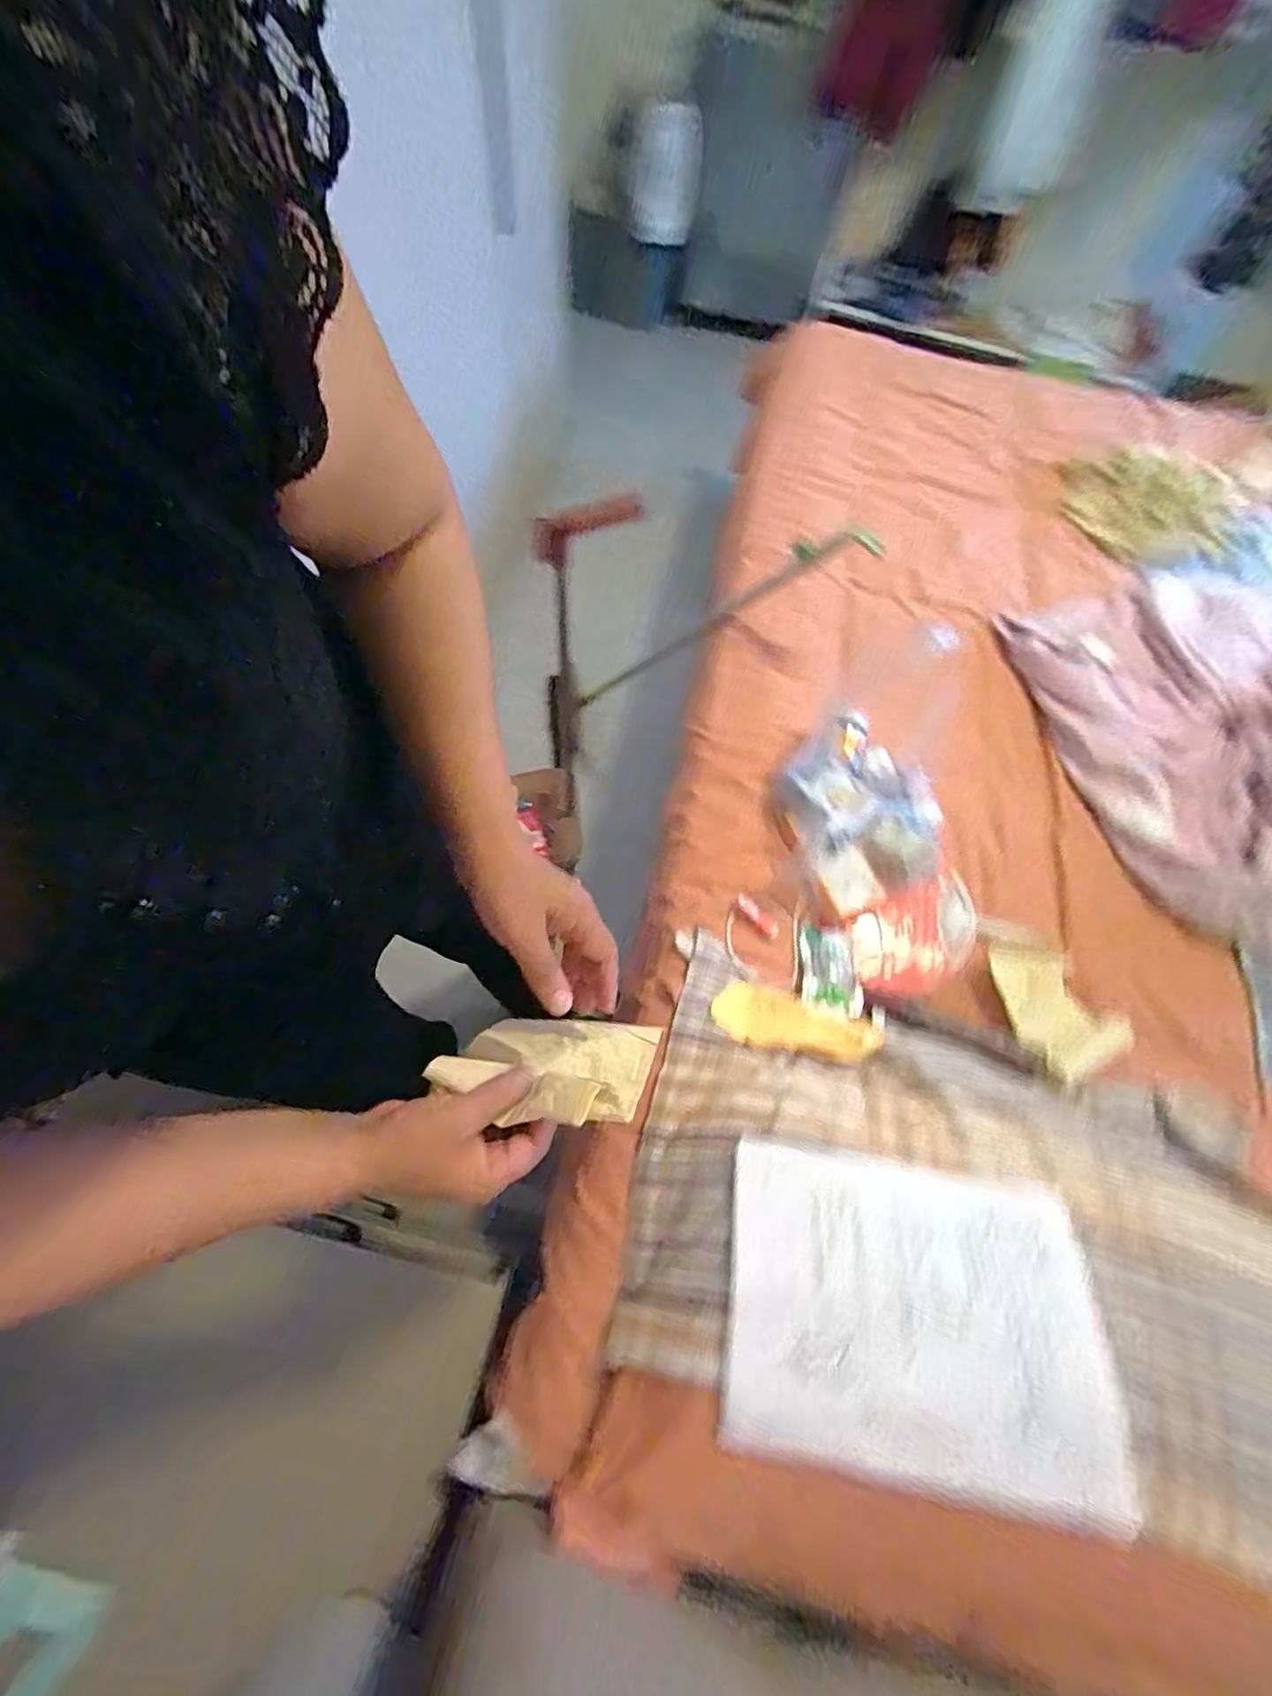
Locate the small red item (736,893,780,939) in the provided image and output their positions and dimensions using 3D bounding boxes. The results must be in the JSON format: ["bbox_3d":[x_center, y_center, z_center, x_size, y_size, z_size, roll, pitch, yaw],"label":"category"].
[{"bbox_3d":[0.151,0.084,0.774,0.023,0.008,0.066,-40,82,-23],"label":"small red item"}]

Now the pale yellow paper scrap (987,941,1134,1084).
[{"bbox_3d":[0.503,0.185,0.747,0.114,0.029,0.161,-8,65,-9],"label":"pale yellow paper scrap"}]

